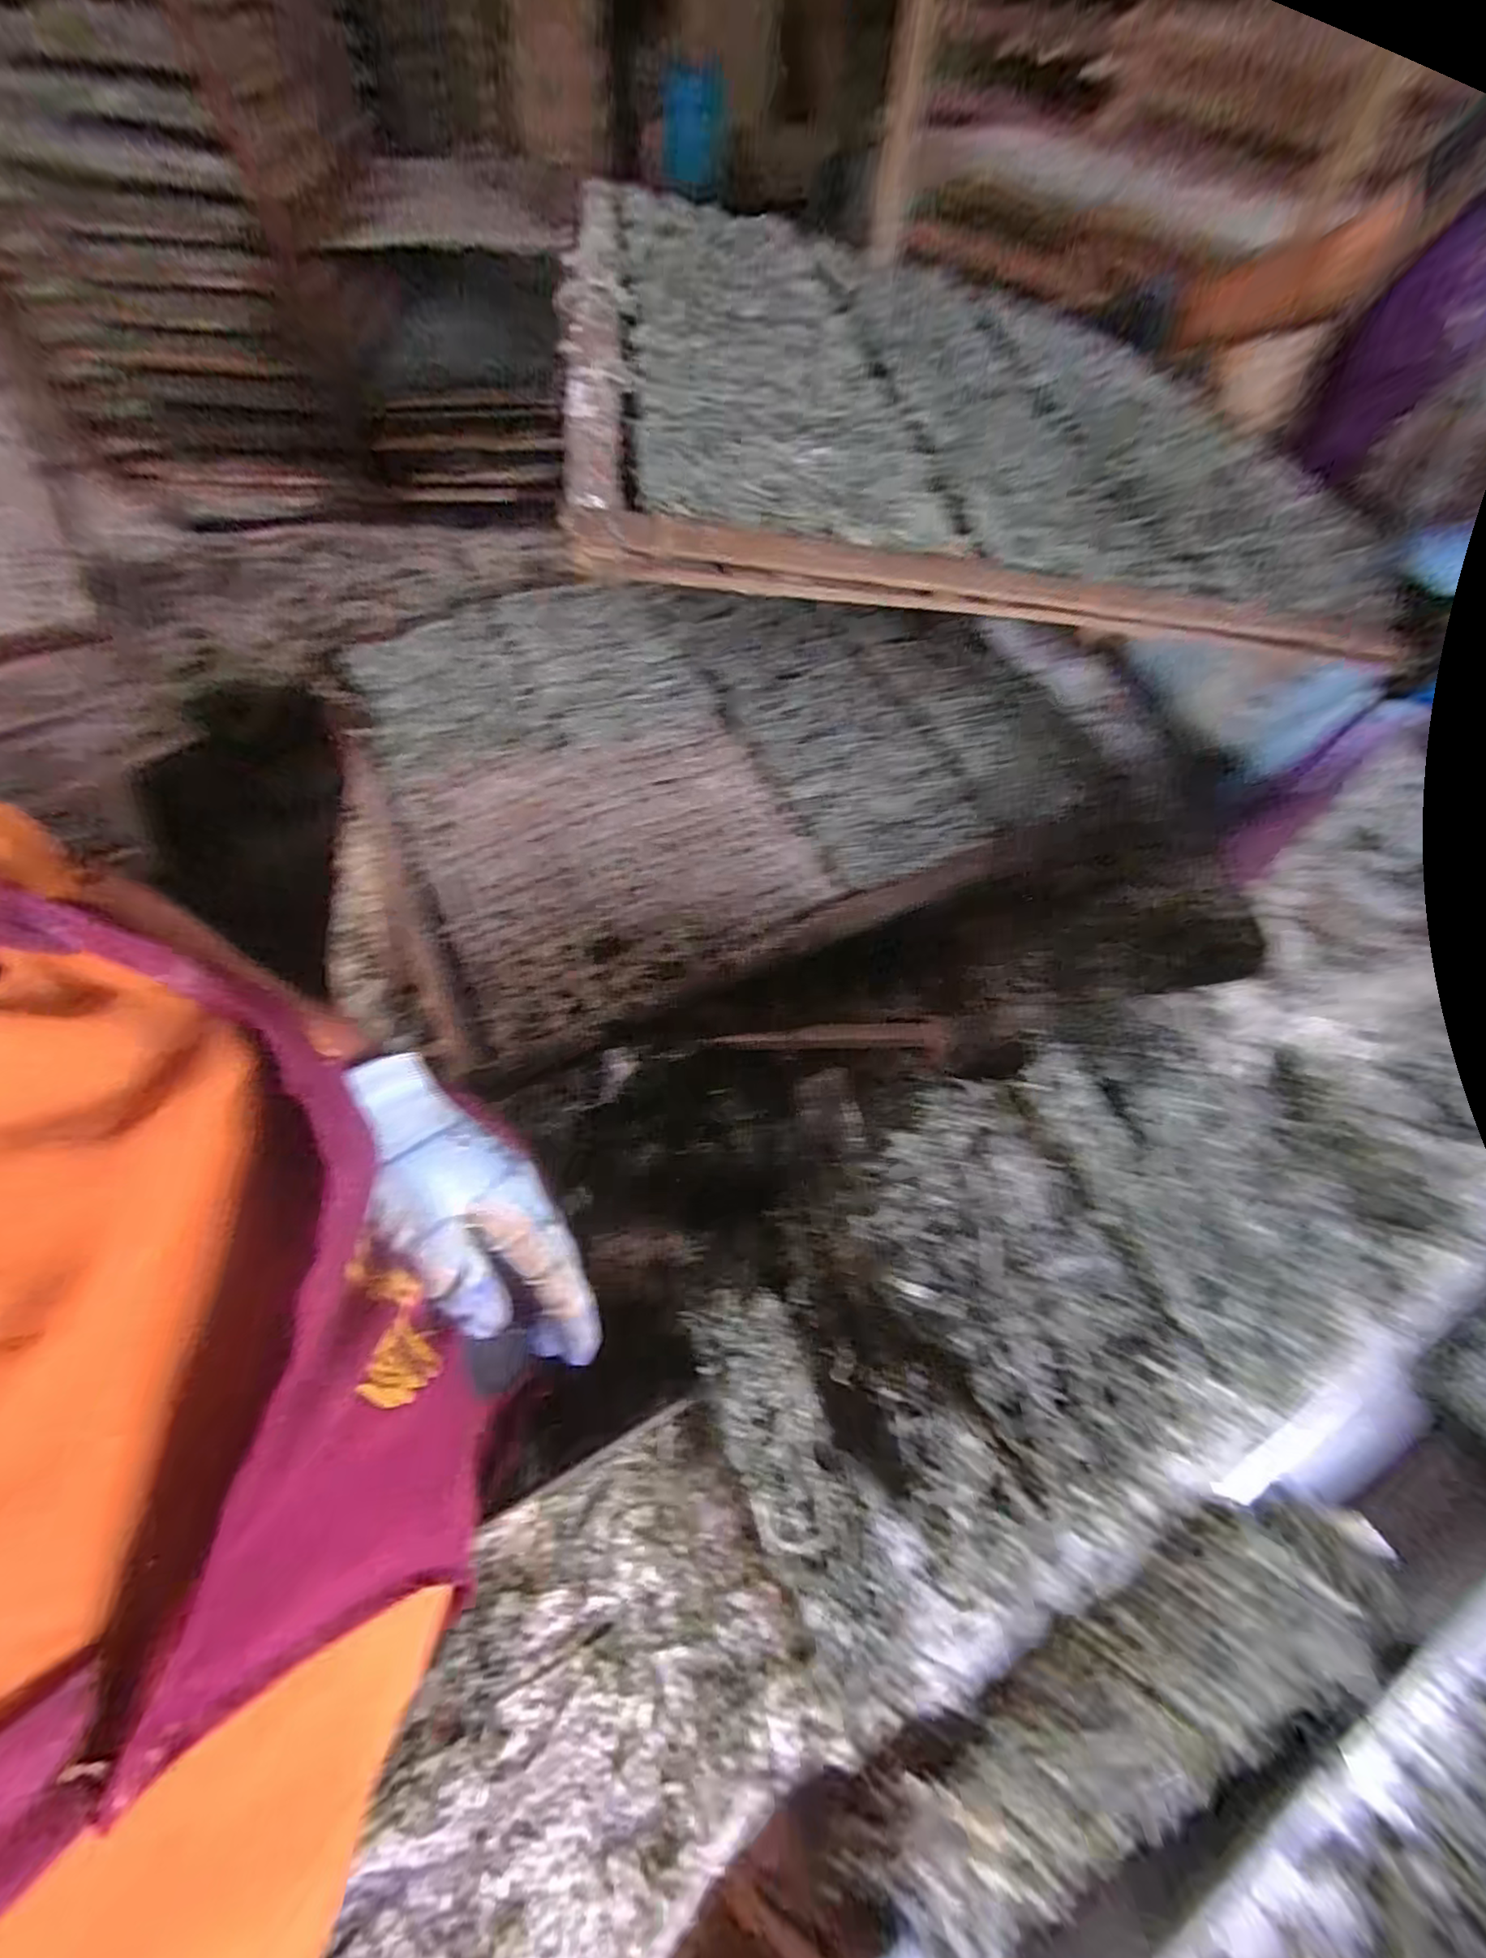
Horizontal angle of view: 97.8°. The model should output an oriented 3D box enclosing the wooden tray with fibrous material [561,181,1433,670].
[{"bbox_3d":[0.199,-0.604,0.661,0.728,0.036,0.729,0,60,-14],"label":"wooden tray with fibrous material"}]

